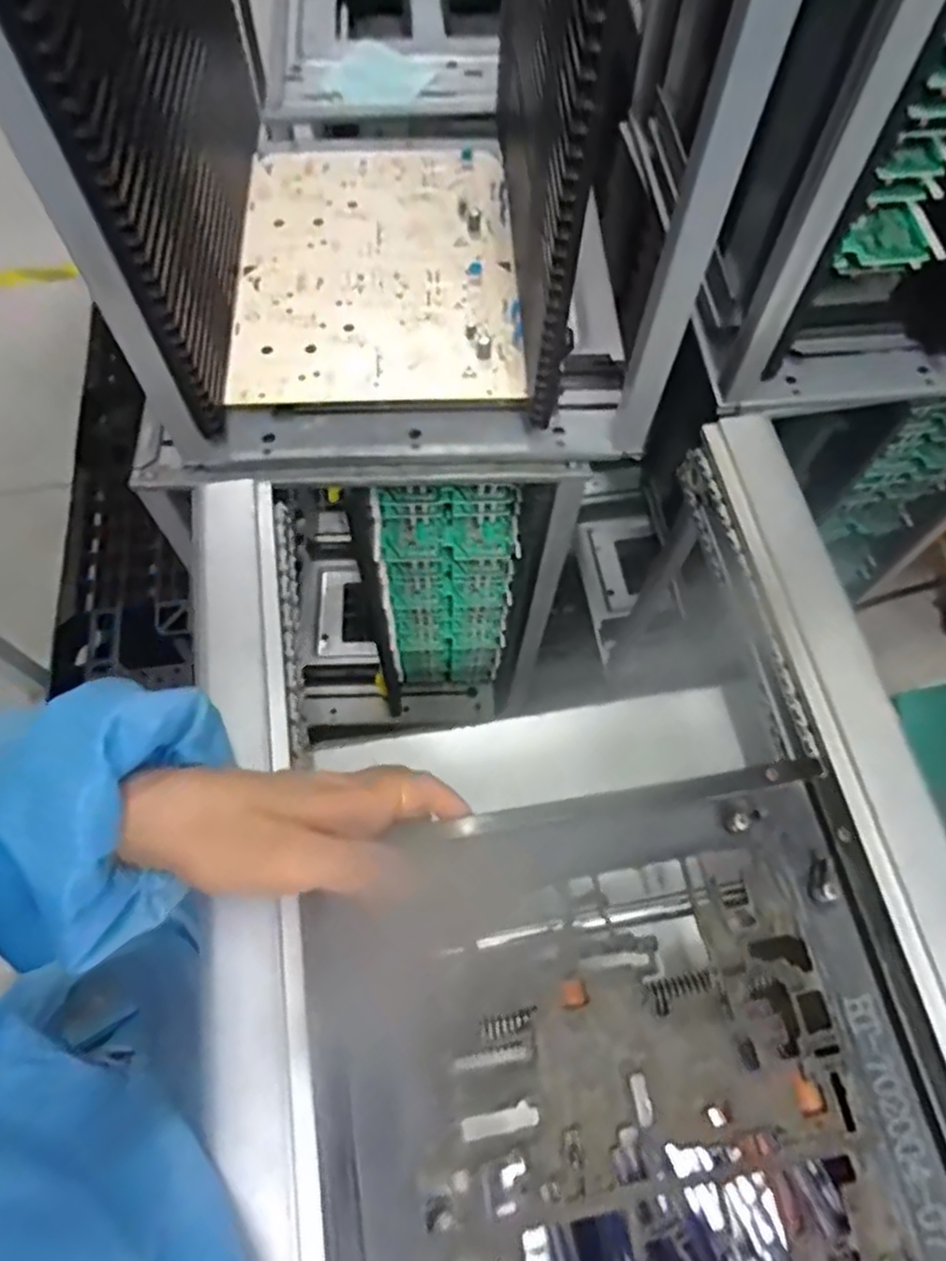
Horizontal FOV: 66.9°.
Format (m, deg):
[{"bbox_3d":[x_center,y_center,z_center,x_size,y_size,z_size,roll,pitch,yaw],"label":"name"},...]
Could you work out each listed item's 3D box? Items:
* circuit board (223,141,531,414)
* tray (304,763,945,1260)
[{"bbox_3d":[-0.068,-0.273,0.533,0.197,0.011,0.255,-2,66,-2],"label":"circuit board"},{"bbox_3d":[0.079,0.236,0.306,0.273,0.019,0.322,-9,64,-4],"label":"tray"}]

